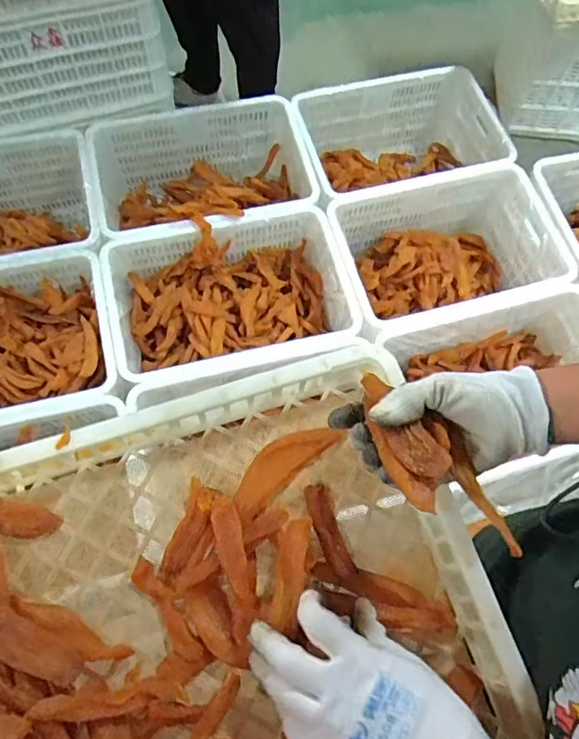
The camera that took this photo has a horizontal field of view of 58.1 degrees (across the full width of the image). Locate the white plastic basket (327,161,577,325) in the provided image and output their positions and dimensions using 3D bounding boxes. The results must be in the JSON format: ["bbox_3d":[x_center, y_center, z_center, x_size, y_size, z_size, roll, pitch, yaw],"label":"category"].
[{"bbox_3d":[0.402,-0.277,1.335,0.581,0.223,0.362,-15,70,-9],"label":"white plastic basket"}]

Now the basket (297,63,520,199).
[{"bbox_3d":[0.303,-0.608,1.520,0.545,0.263,0.372,-15,70,-9],"label":"basket"}]

